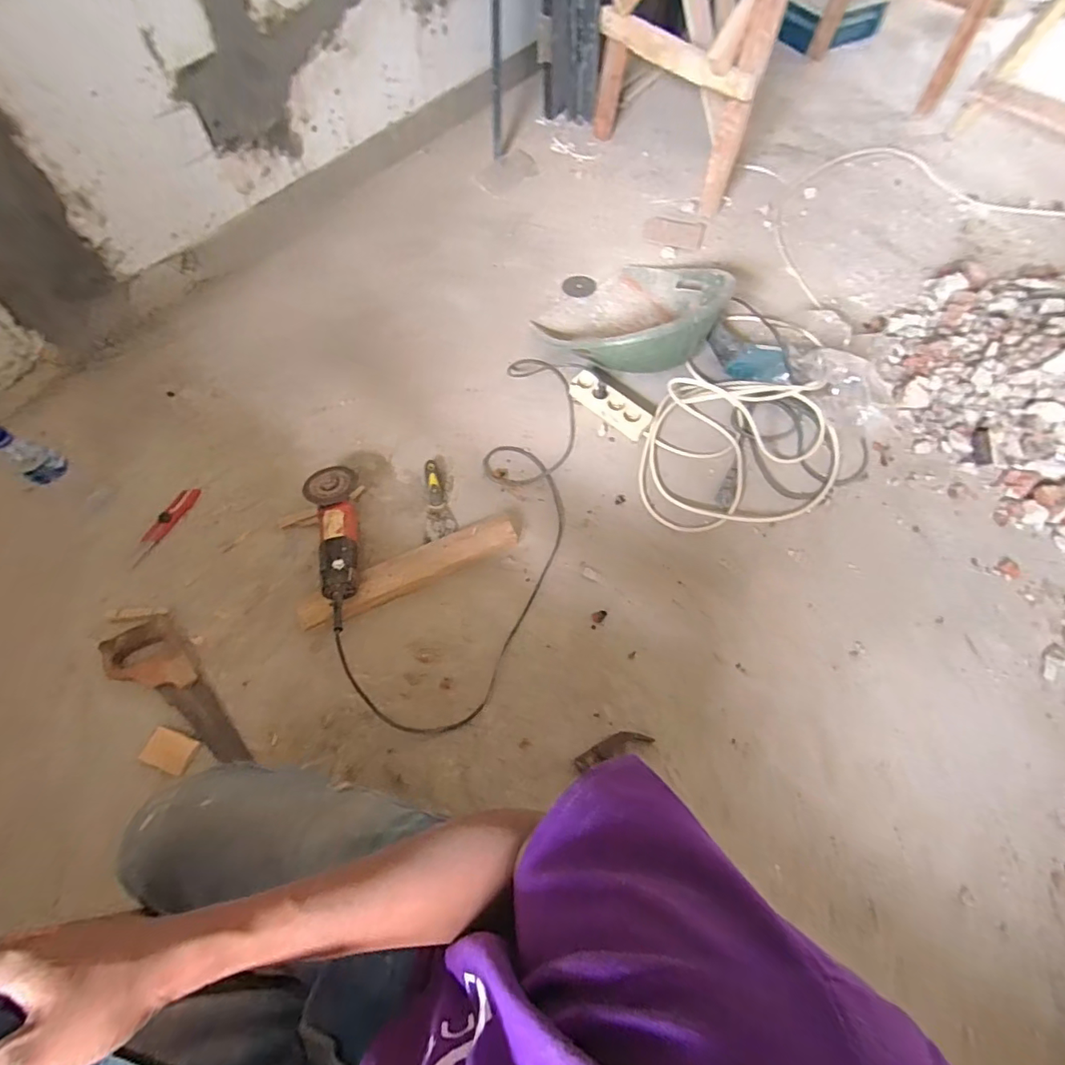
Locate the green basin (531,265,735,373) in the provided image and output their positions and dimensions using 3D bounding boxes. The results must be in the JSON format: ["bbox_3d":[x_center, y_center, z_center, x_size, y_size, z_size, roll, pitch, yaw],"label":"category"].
[{"bbox_3d":[0.248,-0.540,1.165,0.401,0.161,0.355,-33,70,-16],"label":"green basin"}]

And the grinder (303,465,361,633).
[{"bbox_3d":[-0.354,0.020,0.885,0.093,0.074,0.339,-11,64,-9],"label":"grinder"}]

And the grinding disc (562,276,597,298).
[{"bbox_3d":[0.124,-0.652,1.310,0.085,0.005,0.085,1,65,-1],"label":"grinding disc"}]

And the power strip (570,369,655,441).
[{"bbox_3d":[0.172,-0.288,1.107,0.201,0.040,0.065,40,70,15],"label":"power strip"}]

